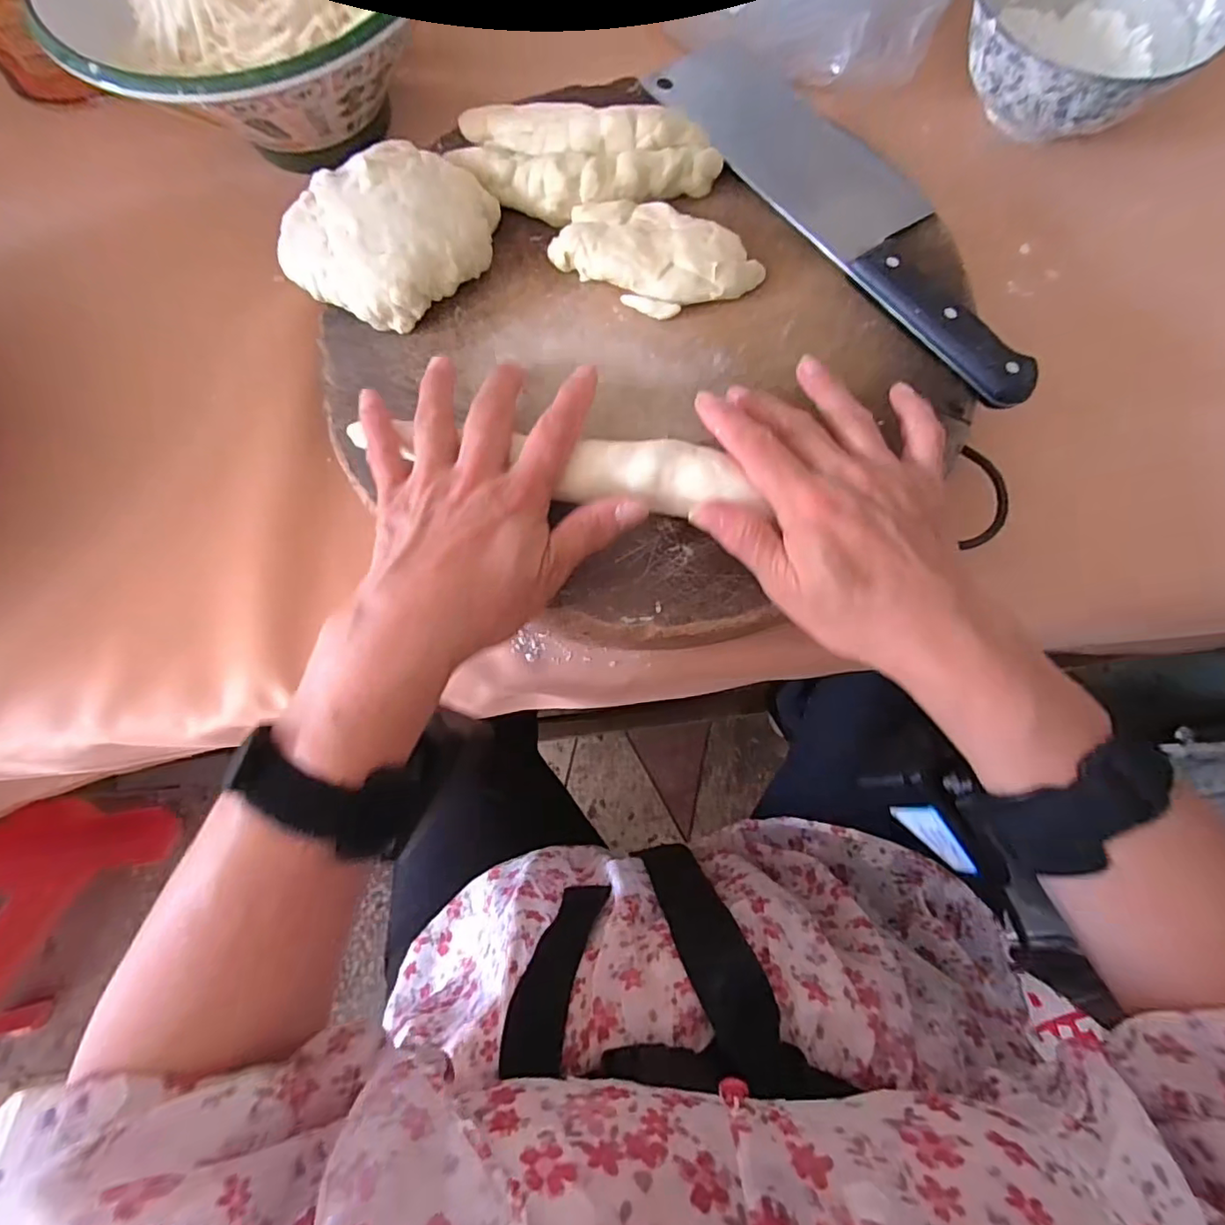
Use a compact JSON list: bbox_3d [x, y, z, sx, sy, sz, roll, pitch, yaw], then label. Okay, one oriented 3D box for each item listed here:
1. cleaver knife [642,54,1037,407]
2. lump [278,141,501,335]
[{"bbox_3d":[0.135,-0.233,0.321,0.070,0.018,0.287,-35,77,-8],"label":"cleaver knife"},{"bbox_3d":[-0.120,-0.206,0.311,0.091,0.035,0.097,0,75,1],"label":"lump"}]

